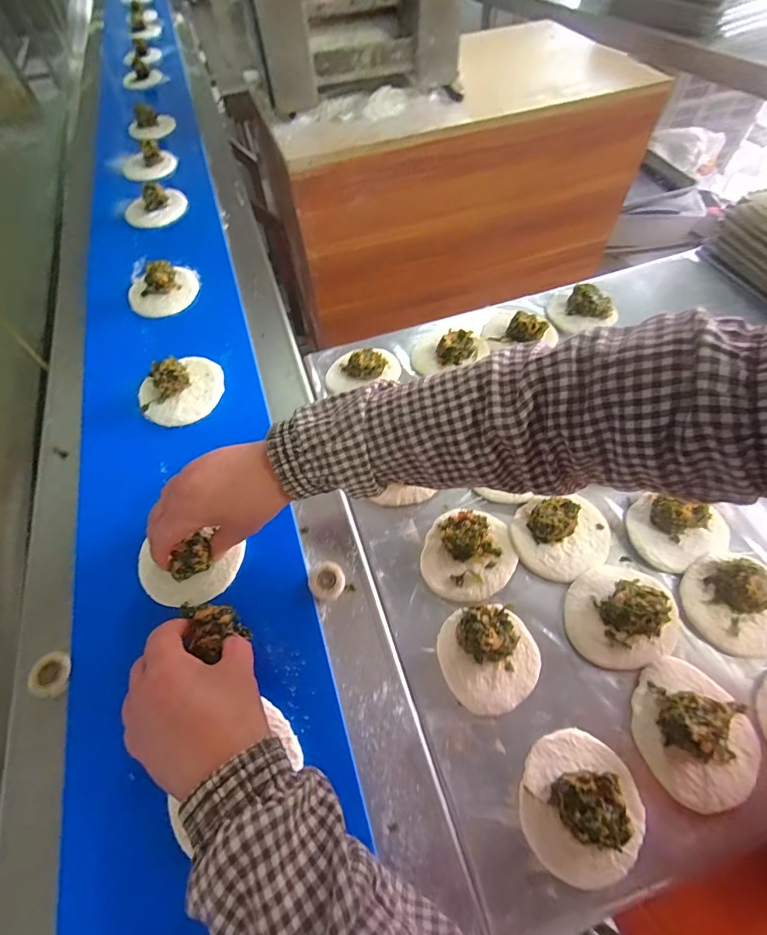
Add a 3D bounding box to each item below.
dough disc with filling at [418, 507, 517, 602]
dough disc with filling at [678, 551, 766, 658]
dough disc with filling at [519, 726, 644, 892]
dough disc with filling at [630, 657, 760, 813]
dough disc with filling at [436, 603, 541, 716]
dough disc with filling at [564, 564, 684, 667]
[{"bbox_3d":[0.083,0.080,0.401,0.087,0.030,0.086,-1,59,1],"label":"dough disc with filling"},{"bbox_3d":[0.318,0.120,0.375,0.080,0.019,0.085,-1,59,1],"label":"dough disc with filling"},{"bbox_3d":[0.145,0.242,0.298,0.083,0.029,0.089,-1,59,1],"label":"dough disc with filling"},{"bbox_3d":[0.243,0.203,0.320,0.085,0.032,0.095,26,63,16],"label":"dough disc with filling"},{"bbox_3d":[0.092,0.158,0.353,0.084,0.031,0.082,-1,59,1],"label":"dough disc with filling"},{"bbox_3d":[0.214,0.125,0.366,0.104,0.032,0.083,-17,60,-9],"label":"dough disc with filling"}]

